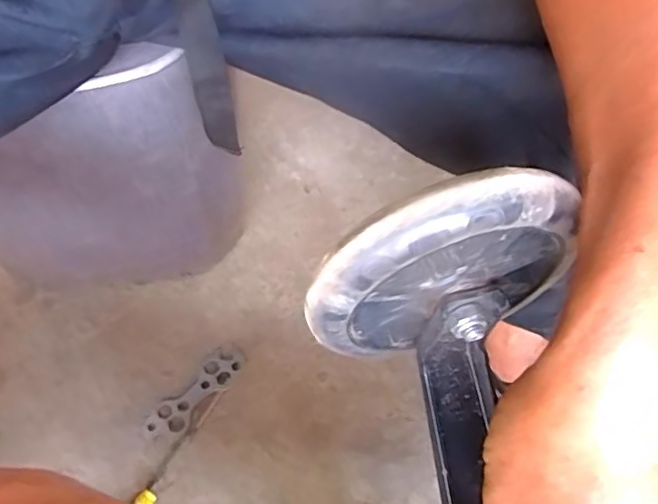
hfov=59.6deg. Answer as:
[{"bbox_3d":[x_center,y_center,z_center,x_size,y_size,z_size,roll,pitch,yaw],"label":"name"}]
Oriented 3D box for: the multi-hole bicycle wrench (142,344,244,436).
[{"bbox_3d":[-0.144,0.151,0.618,0.039,0.004,0.123,40,69,17],"label":"multi-hole bicycle wrench"}]

